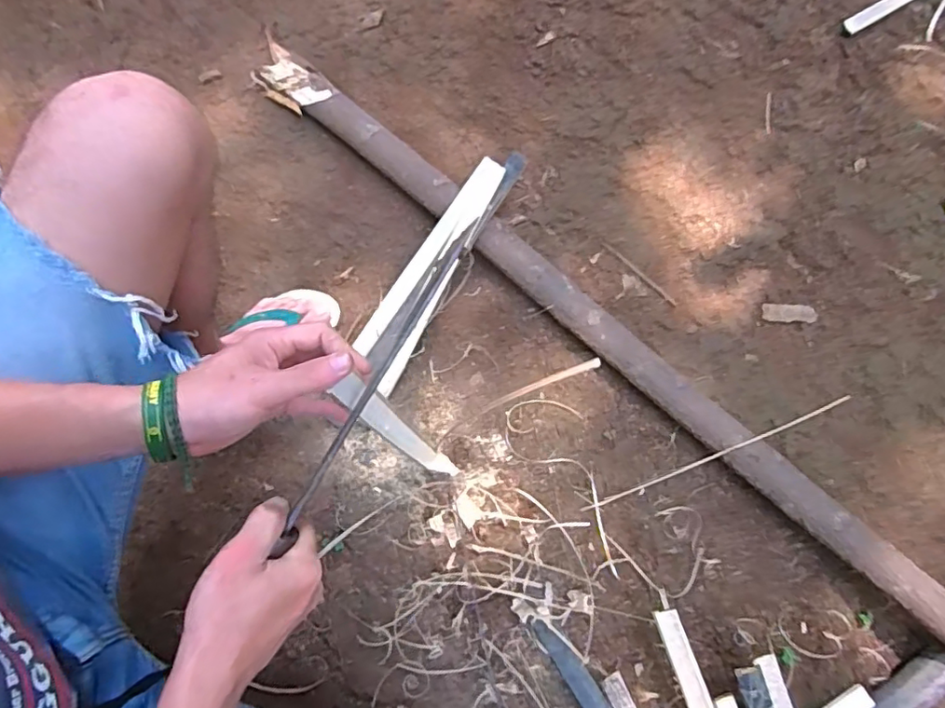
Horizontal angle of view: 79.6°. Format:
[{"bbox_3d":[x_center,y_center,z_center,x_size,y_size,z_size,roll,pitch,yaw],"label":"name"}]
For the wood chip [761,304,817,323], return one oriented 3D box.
[{"bbox_3d":[0.509,-0.065,0.912,0.087,0.004,0.029,3,72,0],"label":"wood chip"}]

